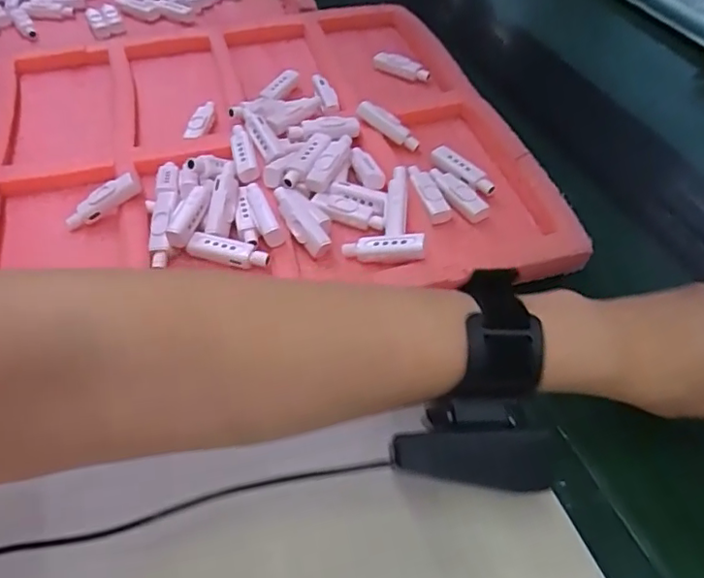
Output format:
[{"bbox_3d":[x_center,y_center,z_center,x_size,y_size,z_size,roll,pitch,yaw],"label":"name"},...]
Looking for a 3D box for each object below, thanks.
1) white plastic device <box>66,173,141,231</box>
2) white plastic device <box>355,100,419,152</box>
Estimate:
[{"bbox_3d":[-0.176,-0.061,0.411,0.060,0.016,0.008,-34,55,6],"label":"white plastic device"},{"bbox_3d":[0.029,-0.131,0.468,0.056,0.009,0.017,37,61,4],"label":"white plastic device"}]

